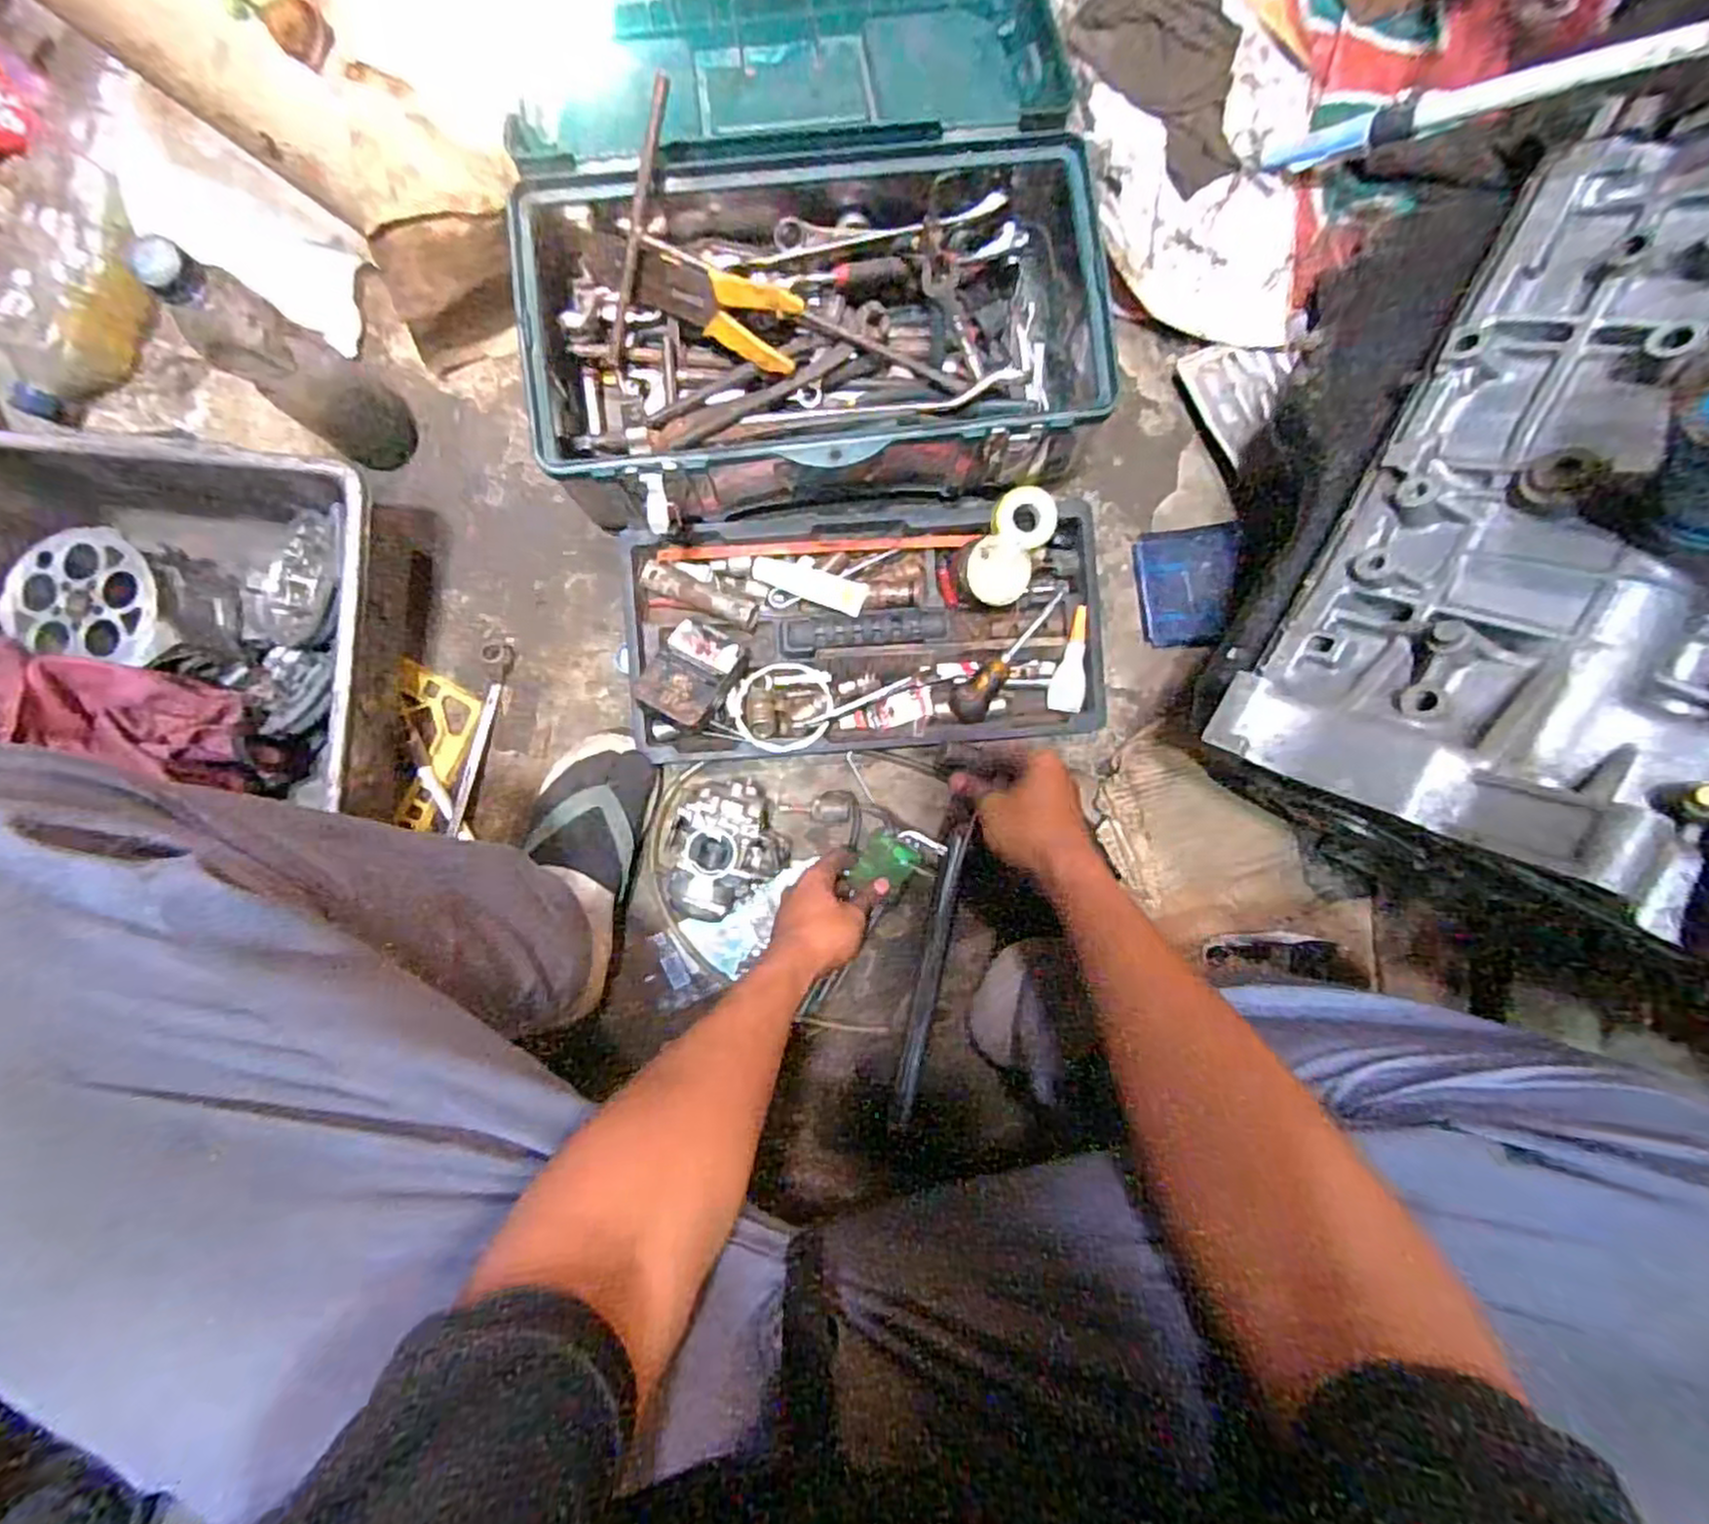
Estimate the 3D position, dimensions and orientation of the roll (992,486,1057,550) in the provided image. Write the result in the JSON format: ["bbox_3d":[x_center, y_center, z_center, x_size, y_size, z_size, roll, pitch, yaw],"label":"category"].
[{"bbox_3d":[0.152,-0.219,0.676,0.054,0.032,0.051,0,89,-3],"label":"roll"}]

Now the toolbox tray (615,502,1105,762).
[{"bbox_3d":[0.011,-0.121,0.682,0.433,0.067,0.220,-4,90,-3],"label":"toolbox tray"}]

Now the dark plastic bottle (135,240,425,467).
[{"bbox_3d":[-0.436,-0.308,0.579,0.076,0.234,0.069,41,88,-2],"label":"dark plastic bottle"}]

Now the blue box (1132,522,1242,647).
[{"bbox_3d":[0.326,-0.172,0.725,0.099,0.023,0.116,-3,90,-3],"label":"blue box"}]

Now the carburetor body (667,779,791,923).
[{"bbox_3d":[-0.121,0.078,0.671,0.114,0.075,0.099,-38,91,-3],"label":"carburetor body"}]

